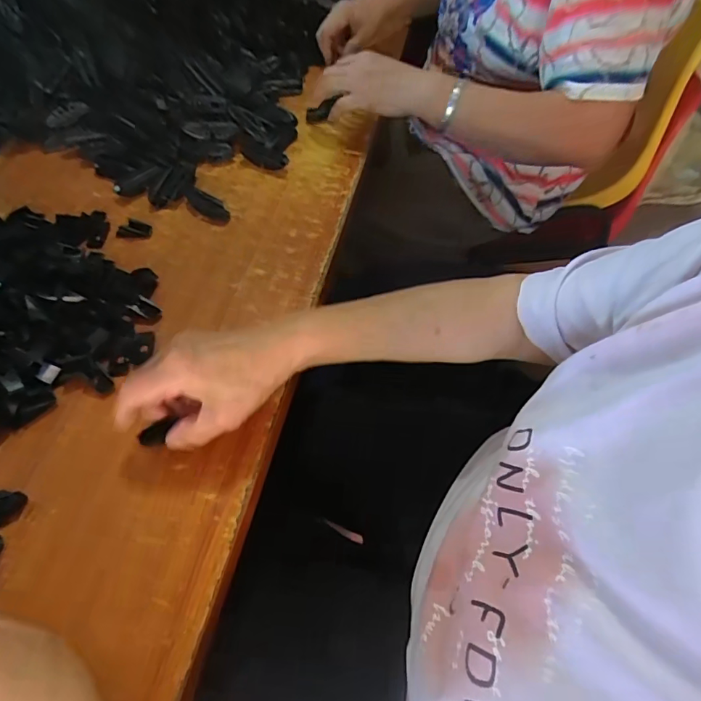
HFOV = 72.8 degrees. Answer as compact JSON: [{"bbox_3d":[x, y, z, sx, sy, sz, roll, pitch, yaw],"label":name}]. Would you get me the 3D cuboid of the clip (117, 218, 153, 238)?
[{"bbox_3d":[-0.254,-0.142,0.556,0.038,0.012,0.021,3,54,2],"label":"clip"}]

